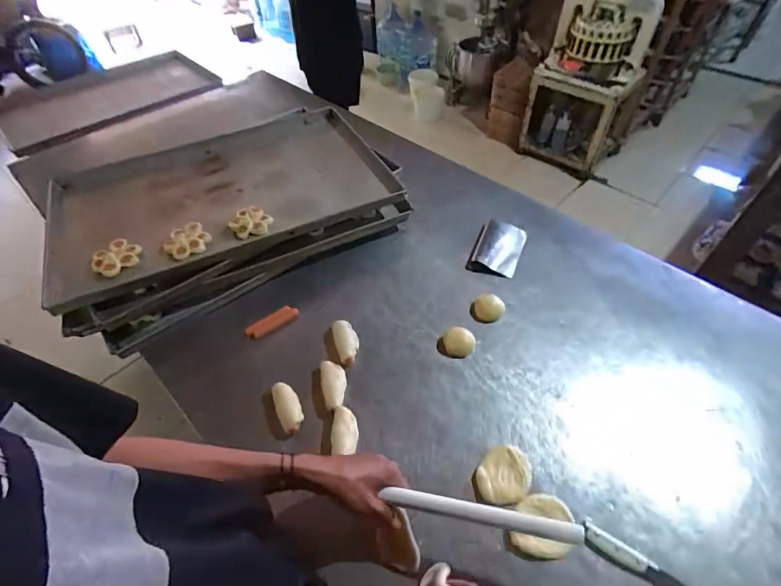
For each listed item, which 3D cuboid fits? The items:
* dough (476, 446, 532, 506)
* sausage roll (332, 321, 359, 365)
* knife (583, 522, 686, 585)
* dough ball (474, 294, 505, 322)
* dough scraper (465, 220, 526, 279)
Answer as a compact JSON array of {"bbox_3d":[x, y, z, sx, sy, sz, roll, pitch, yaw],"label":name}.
[{"bbox_3d":[0.170,0.273,0.615,0.070,0.020,0.088,31,59,26],"label":"dough"},{"bbox_3d":[-0.084,0.089,0.776,0.046,0.050,0.096,-17,51,-10],"label":"sausage roll"},{"bbox_3d":[0.353,0.372,0.524,0.214,0.015,0.032,28,58,25],"label":"knife"},{"bbox_3d":[0.200,0.034,0.834,0.058,0.034,0.059,-2,50,2],"label":"dough ball"},{"bbox_3d":[0.242,-0.098,0.934,0.101,0.044,0.153,18,54,18],"label":"dough scraper"}]

